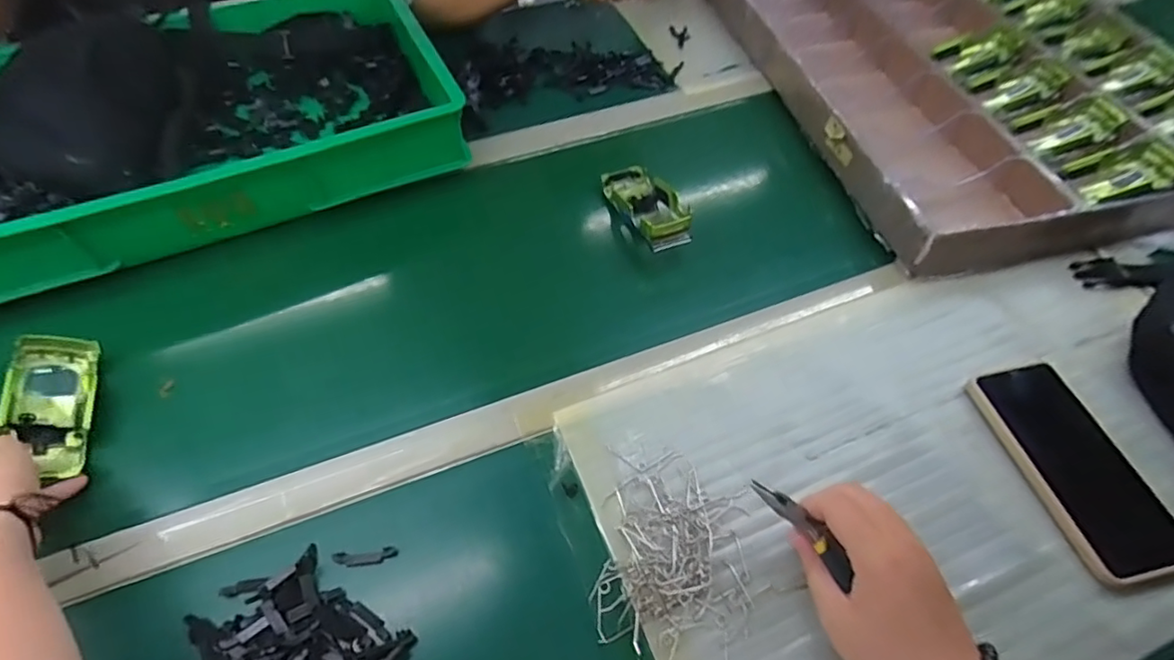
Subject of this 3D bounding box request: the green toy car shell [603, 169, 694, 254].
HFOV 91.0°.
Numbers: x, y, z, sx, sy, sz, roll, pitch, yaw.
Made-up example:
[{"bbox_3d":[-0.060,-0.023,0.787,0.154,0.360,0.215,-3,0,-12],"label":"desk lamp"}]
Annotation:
[{"bbox_3d":[0.060,-0.128,0.606,0.057,0.038,0.136,-15,42,-9],"label":"green toy car shell"}]

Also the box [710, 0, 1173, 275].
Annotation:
[{"bbox_3d":[0.459,-0.364,0.736,0.457,0.060,0.658,-11,53,-6],"label":"box"}]

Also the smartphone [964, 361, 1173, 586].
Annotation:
[{"bbox_3d":[0.366,0.096,0.427,0.080,0.014,0.161,-10,53,-5],"label":"smartphone"}]

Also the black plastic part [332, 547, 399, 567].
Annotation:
[{"bbox_3d":[-0.156,0.159,0.404,0.043,0.004,0.011,-7,53,-3],"label":"black plastic part"}]

